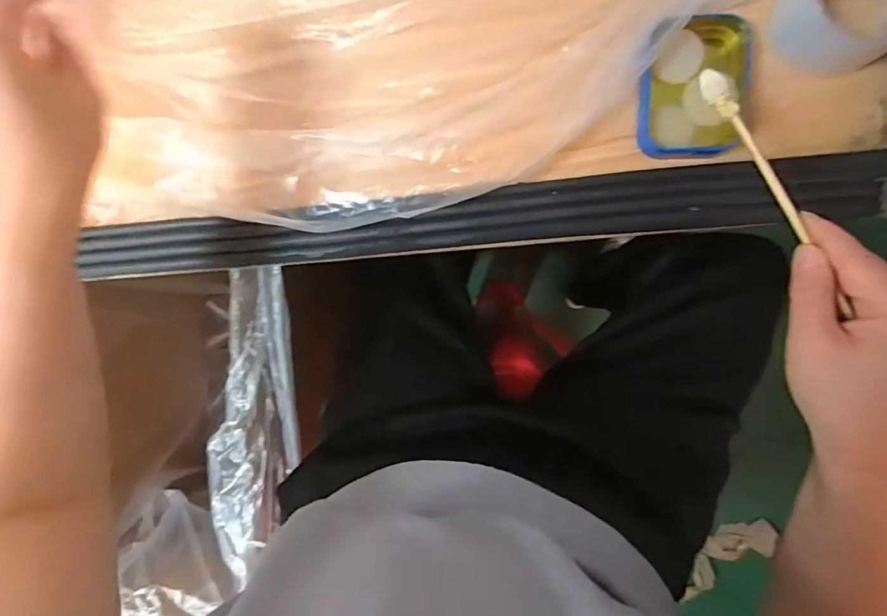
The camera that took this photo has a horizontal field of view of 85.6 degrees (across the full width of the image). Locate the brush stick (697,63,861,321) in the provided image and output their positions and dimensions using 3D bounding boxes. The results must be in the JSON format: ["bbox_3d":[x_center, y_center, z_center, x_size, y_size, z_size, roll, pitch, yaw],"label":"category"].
[{"bbox_3d":[0.187,-0.093,0.287,0.012,0.010,0.118,-25,83,3],"label":"brush stick"}]

